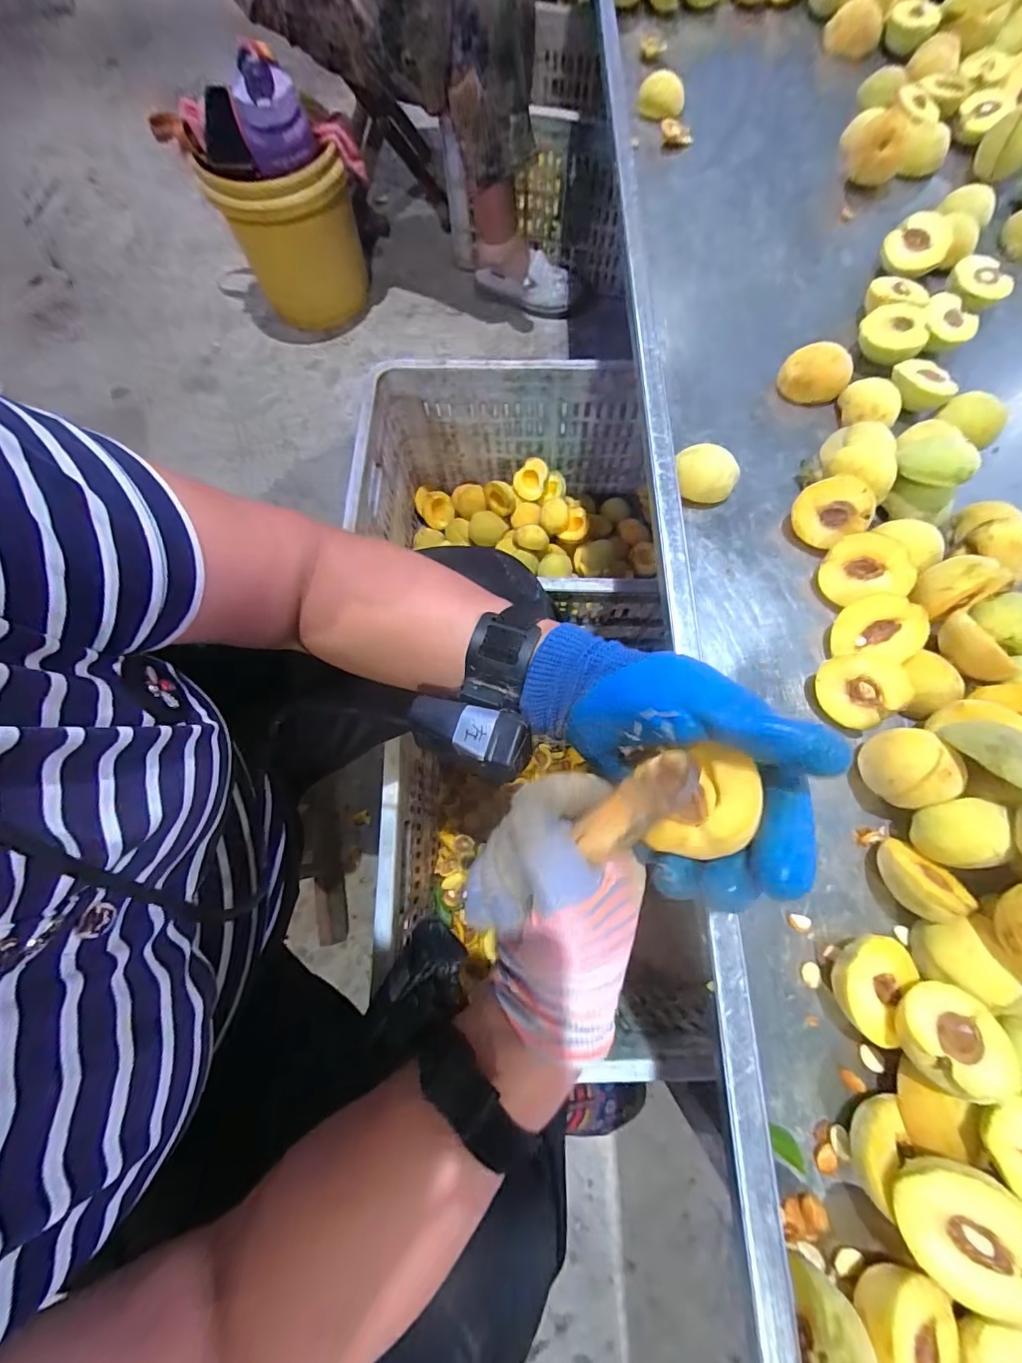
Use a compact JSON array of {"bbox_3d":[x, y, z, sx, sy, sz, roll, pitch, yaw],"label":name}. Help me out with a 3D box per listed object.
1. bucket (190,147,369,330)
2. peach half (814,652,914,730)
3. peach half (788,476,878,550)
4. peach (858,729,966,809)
[{"bbox_3d":[-0.436,-0.903,0.975,0.261,0.281,0.226,-17,74,-5],"label":"bucket"},{"bbox_3d":[0.270,0.003,0.374,0.056,0.028,0.055,-41,84,27],"label":"peach half"},{"bbox_3d":[0.274,-0.146,0.413,0.055,0.025,0.055,42,119,3],"label":"peach half"},{"bbox_3d":[0.279,0.062,0.344,0.040,0.053,0.051,-18,73,-5],"label":"peach"}]

